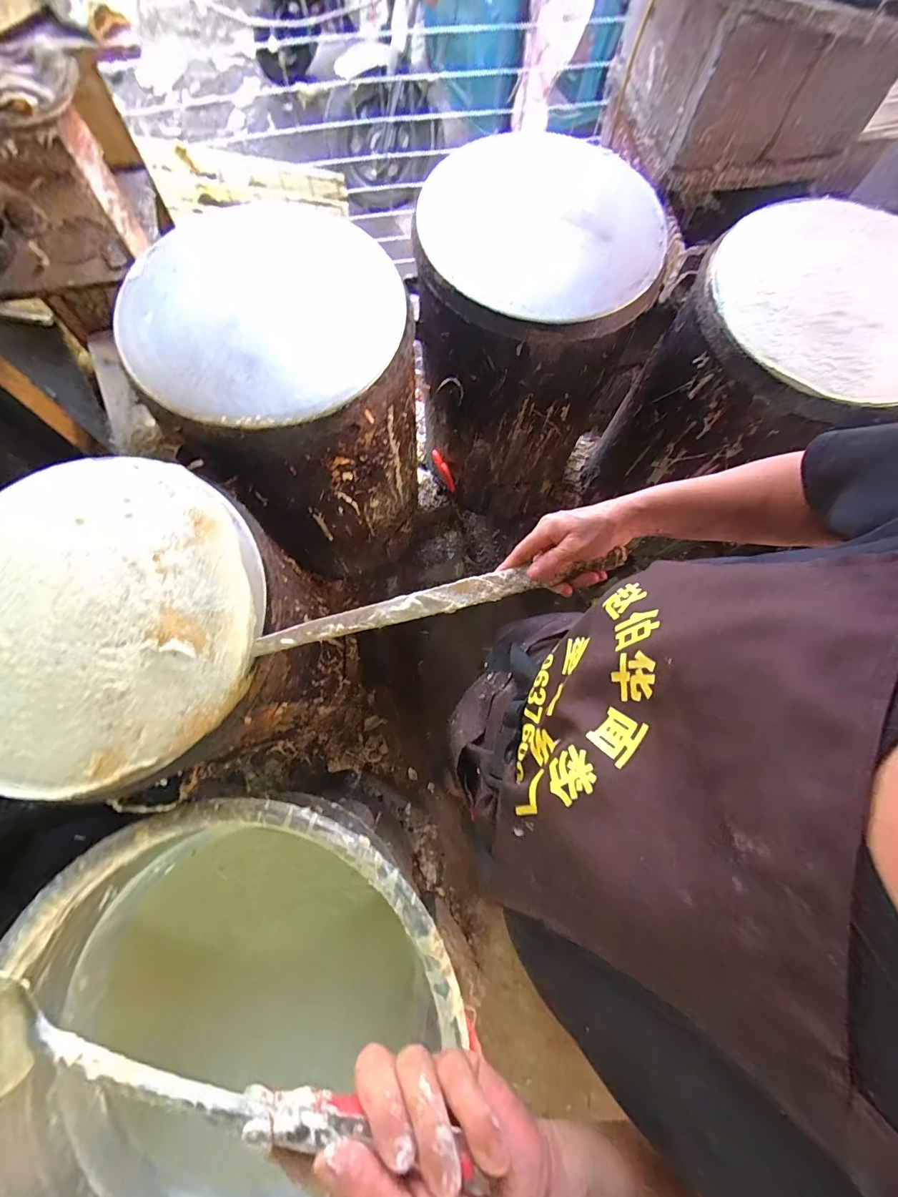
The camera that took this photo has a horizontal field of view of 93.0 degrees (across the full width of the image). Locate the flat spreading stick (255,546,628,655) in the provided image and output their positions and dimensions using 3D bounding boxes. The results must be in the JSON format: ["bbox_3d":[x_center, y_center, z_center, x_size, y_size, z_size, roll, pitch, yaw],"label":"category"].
[{"bbox_3d":[-0.015,0.002,0.453,0.393,0.010,0.027,-14,77,4],"label":"flat spreading stick"}]

